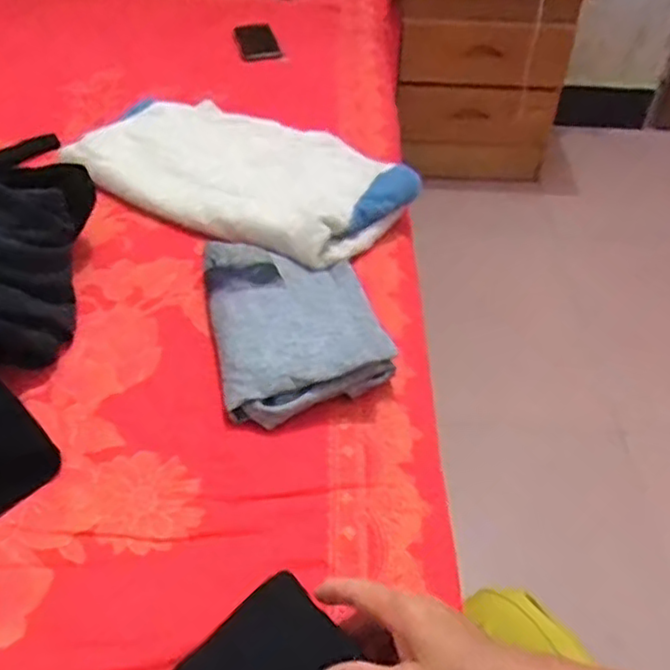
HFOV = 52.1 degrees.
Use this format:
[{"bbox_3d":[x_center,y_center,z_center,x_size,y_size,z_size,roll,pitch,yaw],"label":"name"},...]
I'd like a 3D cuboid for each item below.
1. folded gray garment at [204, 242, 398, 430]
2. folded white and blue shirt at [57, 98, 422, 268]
[{"bbox_3d":[-0.042,-0.018,0.706,0.161,0.049,0.258,-9,44,-11],"label":"folded gray garment"},{"bbox_3d":[-0.119,-0.231,0.935,0.445,0.056,0.283,26,48,24],"label":"folded white and blue shirt"}]

